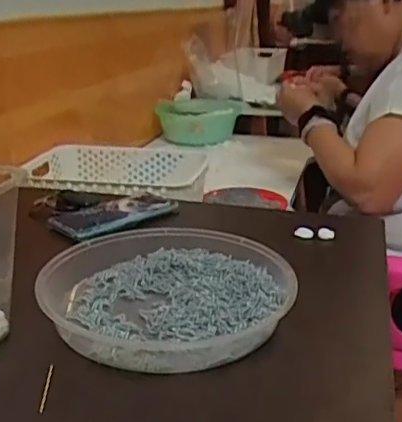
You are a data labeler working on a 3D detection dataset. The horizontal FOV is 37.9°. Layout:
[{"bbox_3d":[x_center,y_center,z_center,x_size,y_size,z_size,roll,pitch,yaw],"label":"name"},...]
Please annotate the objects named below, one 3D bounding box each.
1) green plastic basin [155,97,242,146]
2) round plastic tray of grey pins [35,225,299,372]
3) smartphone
[{"bbox_3d":[-0.002,-0.268,1.704,0.249,0.082,0.379,1,20,1],"label":"green plastic basin"},{"bbox_3d":[-0.031,0.070,0.556,0.225,0.043,0.208,1,20,0],"label":"round plastic tray of grey pins"},{"bbox_3d":[-0.113,0.006,0.775,0.165,0.015,0.090,-15,25,-30],"label":"smartphone"}]

